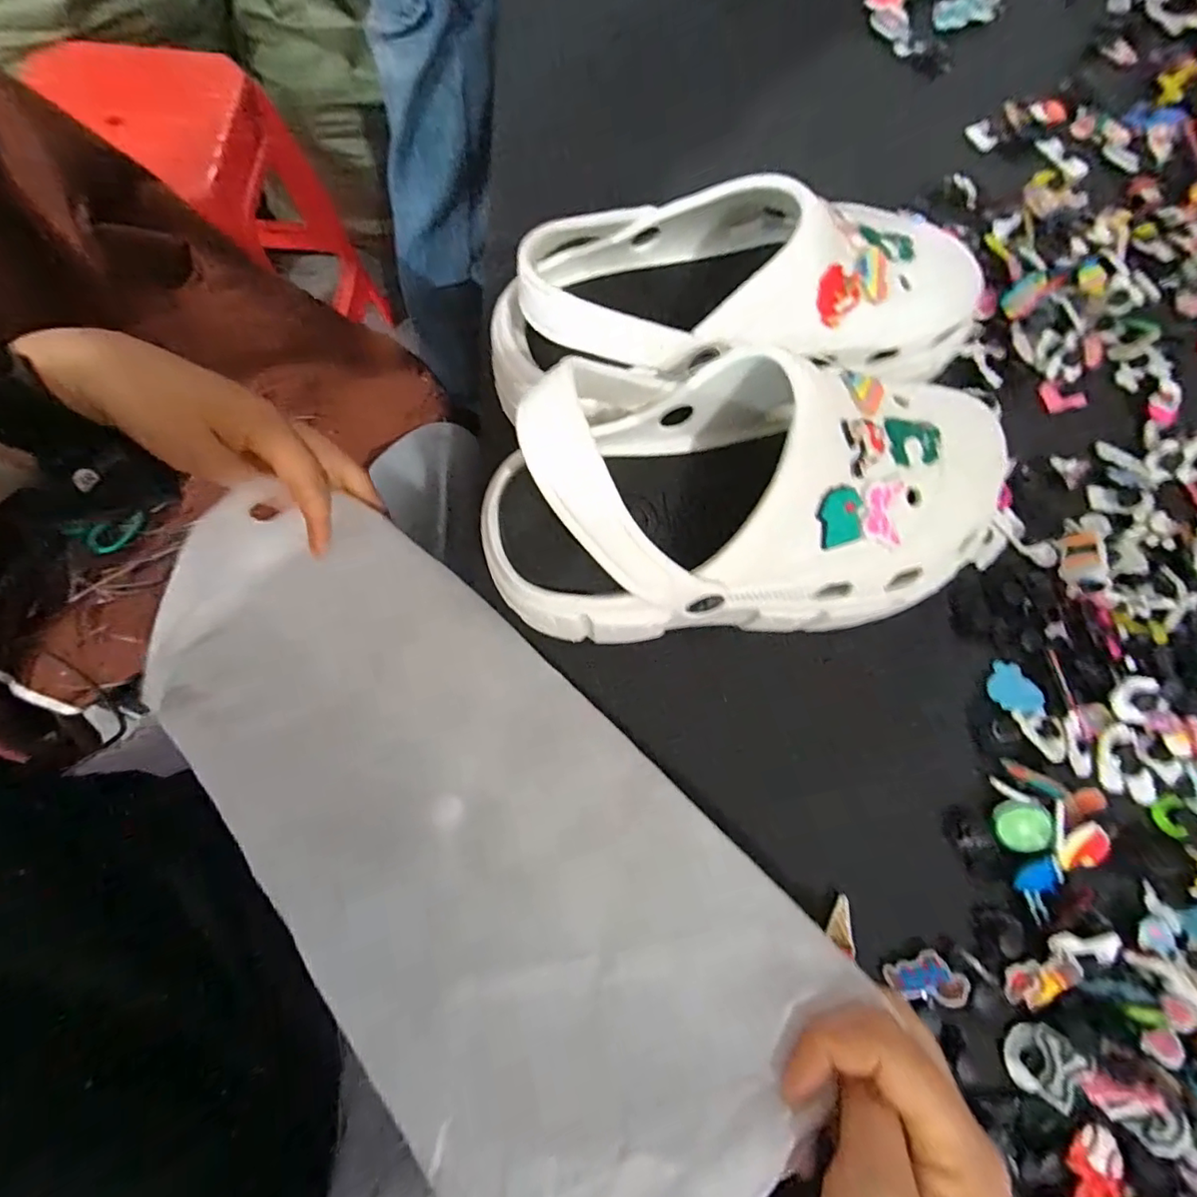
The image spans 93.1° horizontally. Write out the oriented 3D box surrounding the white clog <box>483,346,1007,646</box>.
[{"bbox_3d":[0.064,-0.045,0.243,0.227,0.088,0.099,-6,74,-5],"label":"white clog"}]

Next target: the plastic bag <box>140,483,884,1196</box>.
[{"bbox_3d":[-0.077,0.085,0.262,0.154,0.031,0.375,-44,66,-12],"label":"plastic bag"}]

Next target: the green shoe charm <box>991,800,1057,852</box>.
[{"bbox_3d":[0.207,0.111,0.276,0.024,0.010,0.022,10,74,0],"label":"green shoe charm"}]

